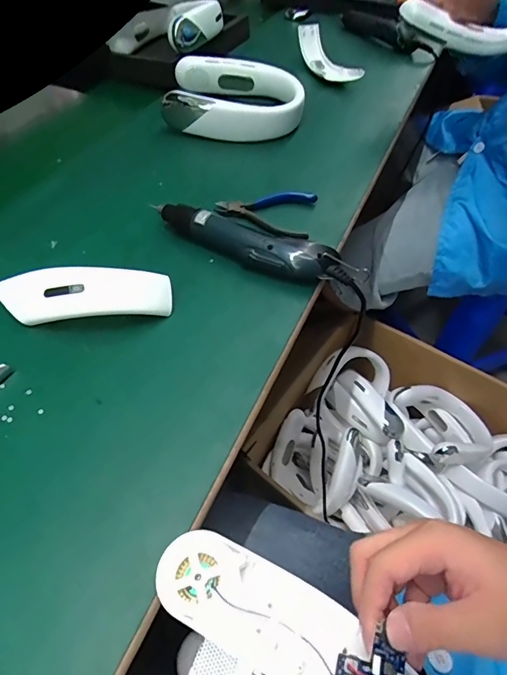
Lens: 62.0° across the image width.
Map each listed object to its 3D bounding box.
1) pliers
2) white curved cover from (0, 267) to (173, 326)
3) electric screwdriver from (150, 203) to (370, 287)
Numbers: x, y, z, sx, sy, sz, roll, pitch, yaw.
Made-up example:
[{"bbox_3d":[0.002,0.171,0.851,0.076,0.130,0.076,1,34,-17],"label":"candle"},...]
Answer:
[{"bbox_3d":[0.015,-0.158,0.518,0.119,0.013,0.085,17,55,9],"label":"pliers"},{"bbox_3d":[-0.164,-0.039,0.393,0.170,0.044,0.048,-1,54,-4],"label":"white curved cover"},{"bbox_3d":[-0.002,-0.101,0.455,0.237,0.037,0.040,26,57,15],"label":"electric screwdriver"}]

